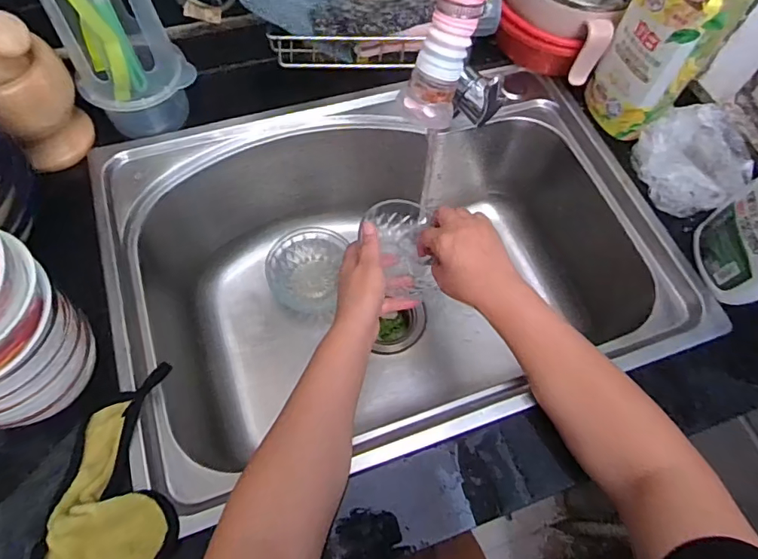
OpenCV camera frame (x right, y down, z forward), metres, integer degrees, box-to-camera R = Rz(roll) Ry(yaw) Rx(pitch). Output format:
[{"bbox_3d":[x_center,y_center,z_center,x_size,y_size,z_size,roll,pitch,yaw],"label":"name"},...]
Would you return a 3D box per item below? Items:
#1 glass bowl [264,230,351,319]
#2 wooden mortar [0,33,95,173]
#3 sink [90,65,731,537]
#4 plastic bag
[{"bbox_3d":[-0.103,-0.016,0.696,0.104,0.047,0.118,3,64,-2],"label":"glass bowl"},{"bbox_3d":[-0.364,-0.190,0.511,0.091,0.121,0.091,36,67,13],"label":"wooden mortar"},{"bbox_3d":[0.012,0.000,0.627,0.574,0.227,0.411,-16,66,-11],"label":"sink"},{"bbox_3d":[0.356,-0.141,0.567,0.096,0.056,0.118,-2,64,-5],"label":"plastic bag"}]

